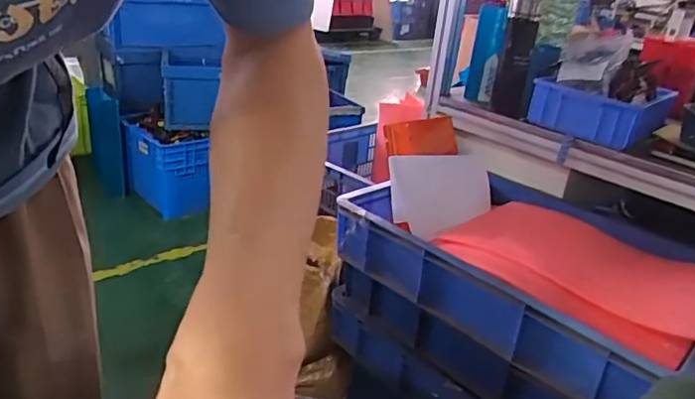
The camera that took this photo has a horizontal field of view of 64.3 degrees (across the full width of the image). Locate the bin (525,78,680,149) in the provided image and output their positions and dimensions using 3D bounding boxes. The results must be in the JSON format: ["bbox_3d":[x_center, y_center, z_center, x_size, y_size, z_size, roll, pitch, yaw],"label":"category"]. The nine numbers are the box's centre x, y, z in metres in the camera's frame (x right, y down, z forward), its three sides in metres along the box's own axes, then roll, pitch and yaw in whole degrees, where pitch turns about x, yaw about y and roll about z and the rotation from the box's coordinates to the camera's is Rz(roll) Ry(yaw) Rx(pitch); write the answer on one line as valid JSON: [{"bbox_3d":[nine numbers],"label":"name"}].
[{"bbox_3d":[0.466,-0.173,1.031,0.205,0.083,0.197,27,32,37],"label":"bin"}]

